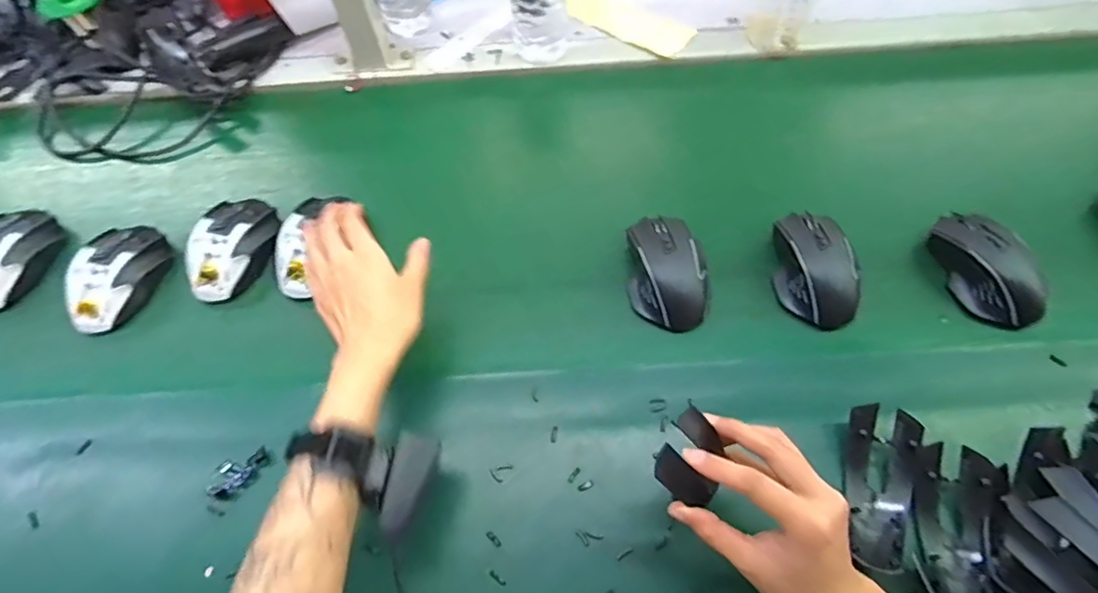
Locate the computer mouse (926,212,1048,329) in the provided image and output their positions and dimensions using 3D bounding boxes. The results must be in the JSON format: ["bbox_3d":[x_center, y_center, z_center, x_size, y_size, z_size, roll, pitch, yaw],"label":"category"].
[{"bbox_3d":[0.399,-0.029,0.530,0.056,0.039,0.112,-19,61,-8],"label":"computer mouse"}]

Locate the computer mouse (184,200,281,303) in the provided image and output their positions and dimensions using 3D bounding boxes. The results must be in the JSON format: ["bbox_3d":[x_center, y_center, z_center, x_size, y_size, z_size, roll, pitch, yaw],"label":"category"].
[{"bbox_3d":[-0.317,-0.052,0.586,0.071,0.035,0.111,0,60,3],"label":"computer mouse"}]

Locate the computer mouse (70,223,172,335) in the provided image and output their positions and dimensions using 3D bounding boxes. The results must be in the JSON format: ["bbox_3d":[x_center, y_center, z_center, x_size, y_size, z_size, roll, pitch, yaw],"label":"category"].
[{"bbox_3d":[-0.430,-0.023,0.577,0.067,0.034,0.114,16,62,12],"label":"computer mouse"}]

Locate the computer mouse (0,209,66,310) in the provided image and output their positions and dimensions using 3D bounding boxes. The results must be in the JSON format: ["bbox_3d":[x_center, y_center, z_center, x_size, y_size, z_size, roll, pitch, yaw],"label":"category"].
[{"bbox_3d":[-0.556,-0.042,0.596,0.064,0.037,0.117,17,62,12],"label":"computer mouse"}]

